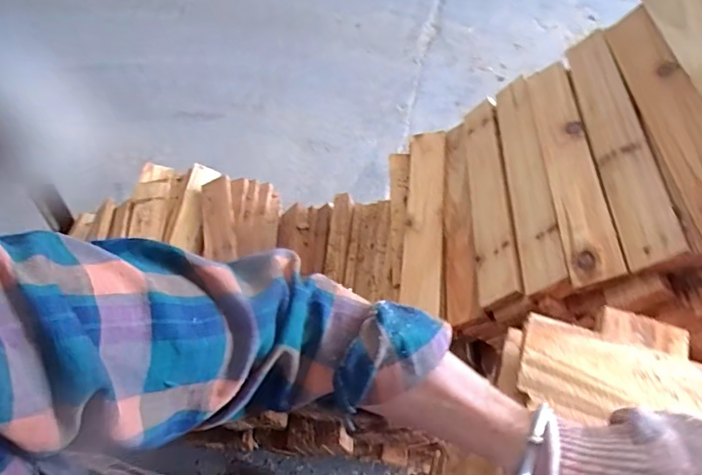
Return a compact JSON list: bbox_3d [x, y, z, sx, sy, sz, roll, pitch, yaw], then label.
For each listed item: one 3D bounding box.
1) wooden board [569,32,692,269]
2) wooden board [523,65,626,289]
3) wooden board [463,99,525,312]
[{"bbox_3d":[0.397,-0.157,0.769,0.012,0.070,0.457,32,46,-34],"label":"wooden board"},{"bbox_3d":[0.343,-0.125,0.812,0.017,0.073,0.451,33,45,-33],"label":"wooden board"},{"bbox_3d":[0.250,-0.080,0.928,0.012,0.079,0.458,31,46,-32],"label":"wooden board"}]

